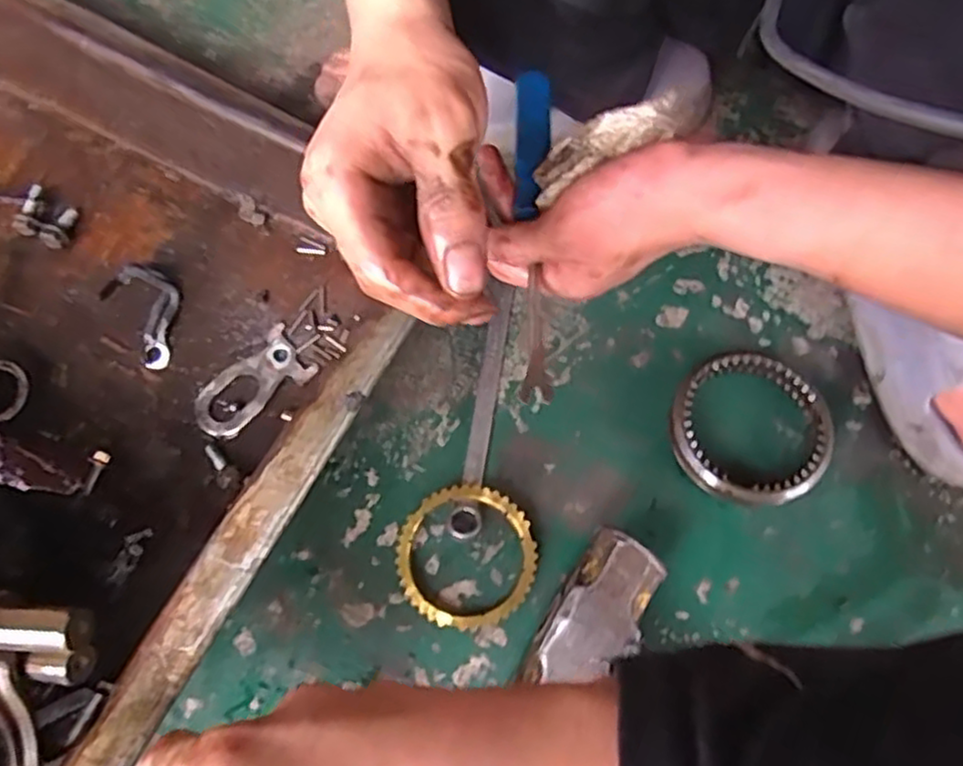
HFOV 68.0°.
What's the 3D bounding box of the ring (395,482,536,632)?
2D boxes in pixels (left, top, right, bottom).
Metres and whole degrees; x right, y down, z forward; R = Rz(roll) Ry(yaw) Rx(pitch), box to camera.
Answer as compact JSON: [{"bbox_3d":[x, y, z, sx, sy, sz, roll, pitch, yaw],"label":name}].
[{"bbox_3d":[-0.008,0.097,0.403,0.077,0.015,0.077,1,69,-1],"label":"ring"}]

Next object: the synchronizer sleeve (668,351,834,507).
[{"bbox_3d":[0.161,0.026,0.430,0.091,0.024,0.095,1,69,-1],"label":"synchronizer sleeve"}]

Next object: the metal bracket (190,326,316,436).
[{"bbox_3d":[-0.140,0.001,0.431,0.072,0.010,0.038,-36,74,-14],"label":"metal bracket"}]

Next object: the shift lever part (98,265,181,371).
[{"bbox_3d":[-0.207,-0.047,0.441,0.041,0.019,0.069,-36,74,-14],"label":"shift lever part"}]

